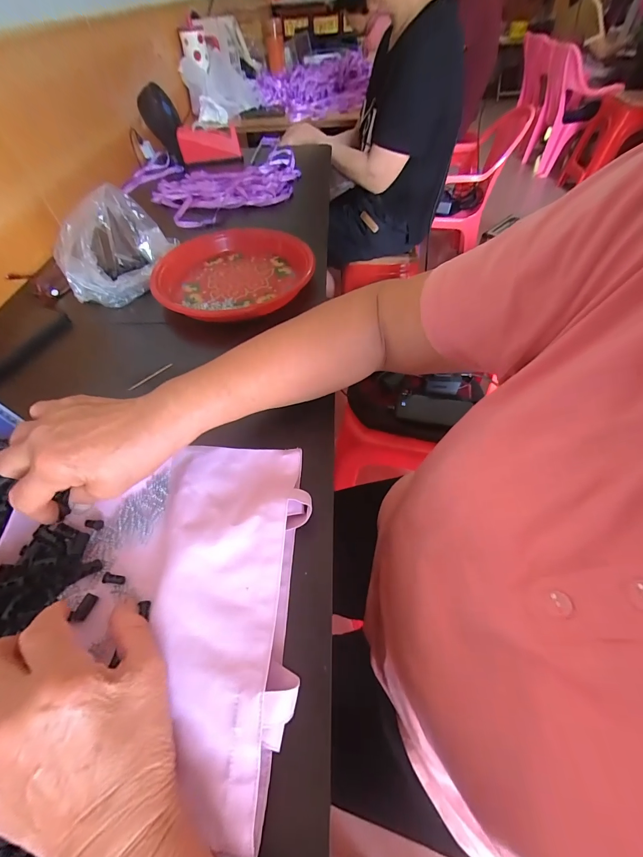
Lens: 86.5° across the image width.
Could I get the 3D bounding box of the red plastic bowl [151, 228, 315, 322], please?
[{"bbox_3d":[-0.132,-0.241,0.515,0.239,0.052,0.225,-1,53,2],"label":"red plastic bowl"}]

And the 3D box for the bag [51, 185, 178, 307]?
[{"bbox_3d":[-0.299,-0.259,0.494,0.091,0.110,0.158,5,53,6],"label":"bag"}]

